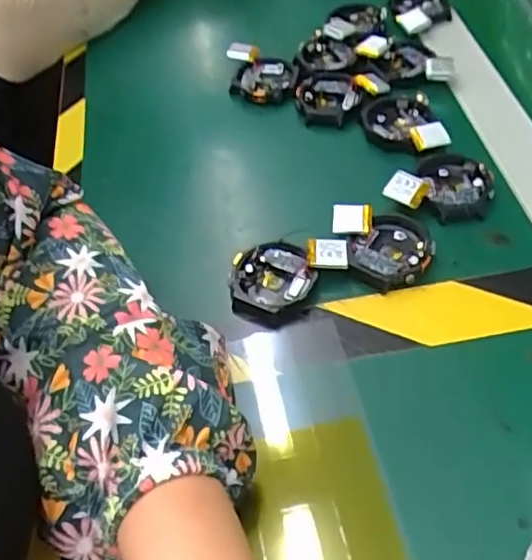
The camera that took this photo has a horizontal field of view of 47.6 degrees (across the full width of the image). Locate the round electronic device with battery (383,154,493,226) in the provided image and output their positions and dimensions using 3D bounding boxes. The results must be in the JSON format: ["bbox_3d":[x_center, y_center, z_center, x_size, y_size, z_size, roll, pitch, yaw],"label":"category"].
[{"bbox_3d":[0.111,-0.064,0.380,0.061,0.016,0.053,13,53,16],"label":"round electronic device with battery"}]

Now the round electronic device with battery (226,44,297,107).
[{"bbox_3d":[-0.002,-0.163,0.471,0.052,0.017,0.060,-6,50,1],"label":"round electronic device with battery"}]

